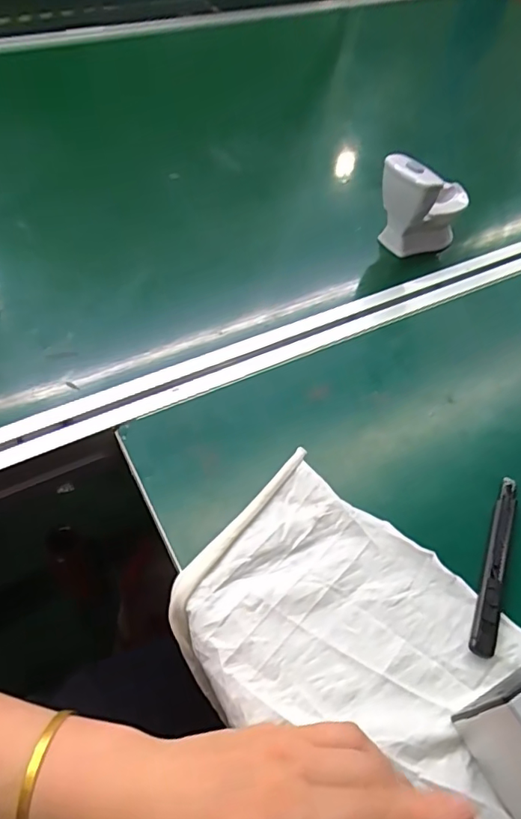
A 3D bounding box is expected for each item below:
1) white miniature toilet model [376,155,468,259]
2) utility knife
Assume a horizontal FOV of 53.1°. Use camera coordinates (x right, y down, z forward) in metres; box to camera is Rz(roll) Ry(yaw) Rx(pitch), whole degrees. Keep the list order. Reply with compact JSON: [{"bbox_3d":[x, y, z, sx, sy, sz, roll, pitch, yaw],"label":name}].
[{"bbox_3d":[0.181,-0.231,0.580,0.087,0.096,0.058,-25,57,-21],"label":"white miniature toilet model"},{"bbox_3d":[0.168,0.106,0.370,0.018,0.012,0.136,19,53,11],"label":"utility knife"}]

